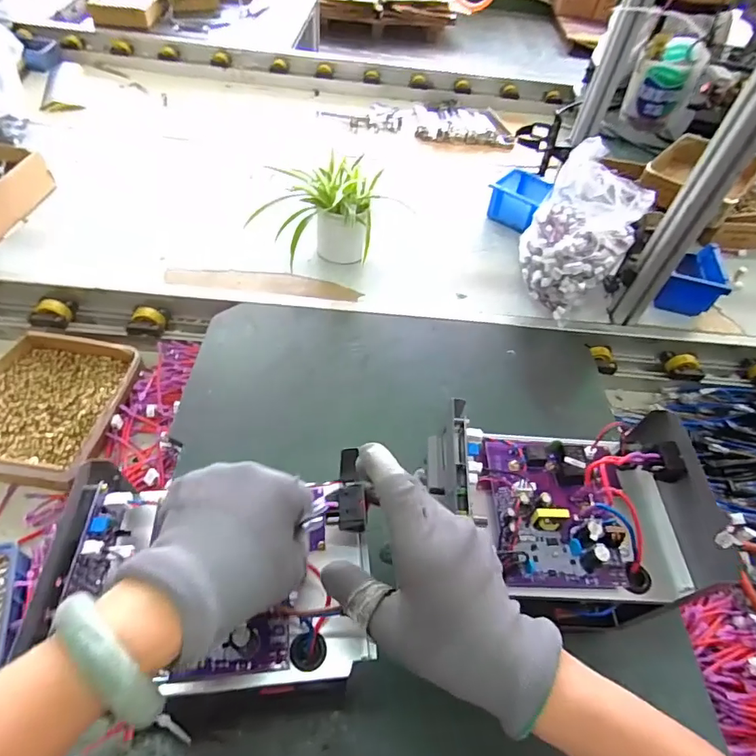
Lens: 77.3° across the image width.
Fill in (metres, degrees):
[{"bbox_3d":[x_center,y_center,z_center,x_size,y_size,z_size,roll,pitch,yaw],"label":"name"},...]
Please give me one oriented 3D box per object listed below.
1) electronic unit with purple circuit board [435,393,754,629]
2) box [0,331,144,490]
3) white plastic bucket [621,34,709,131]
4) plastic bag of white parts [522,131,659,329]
[{"bbox_3d":[0.158,0.118,0.419,0.205,0.114,0.151,2,51,-5],"label":"electronic unit with purple circuit board"},{"bbox_3d":[-0.465,0.037,0.672,0.196,0.045,0.223,10,51,2],"label":"box"},{"bbox_3d":[0.306,-0.315,0.510,0.060,0.073,0.059,26,53,14],"label":"white plastic bucket"},{"bbox_3d":[0.319,-0.223,0.763,0.156,0.199,0.158,26,53,14],"label":"plastic bag of white parts"}]

